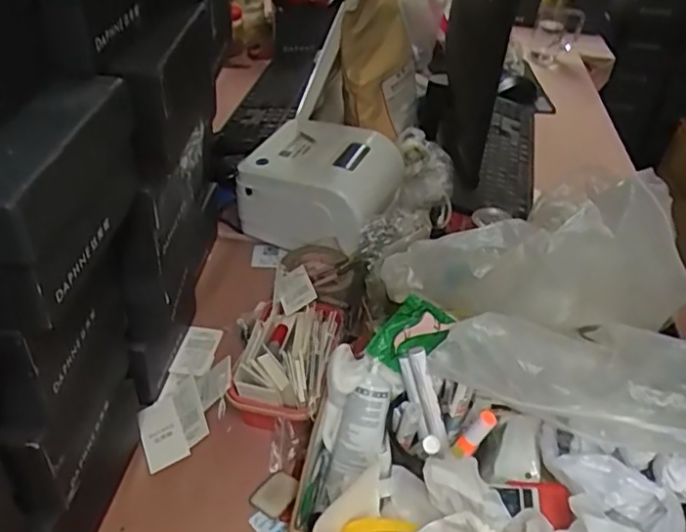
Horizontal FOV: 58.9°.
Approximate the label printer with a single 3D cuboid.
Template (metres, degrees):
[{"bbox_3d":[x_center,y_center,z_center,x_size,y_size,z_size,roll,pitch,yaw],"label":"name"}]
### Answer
[{"bbox_3d":[-0.028,-0.112,0.880,0.177,0.124,0.196,19,42,16],"label":"label printer"}]

